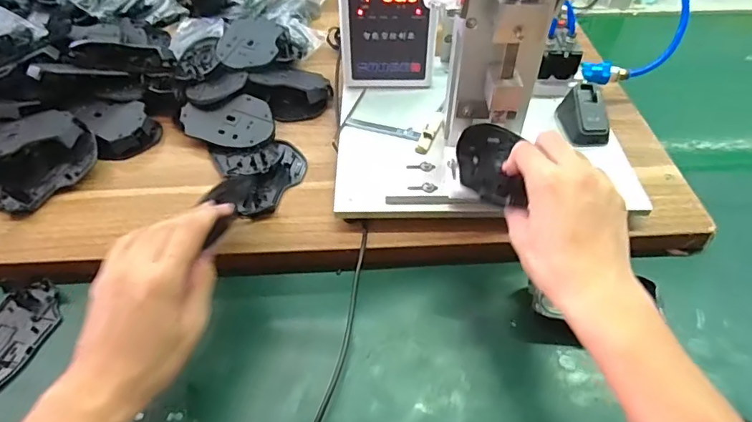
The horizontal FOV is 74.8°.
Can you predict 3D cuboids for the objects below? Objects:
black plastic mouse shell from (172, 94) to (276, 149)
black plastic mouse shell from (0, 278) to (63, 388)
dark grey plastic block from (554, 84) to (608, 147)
[{"bbox_3d":[-0.172,-0.104,0.577,0.113,0.028,0.072,13,50,11],"label":"black plastic mouse shell"},{"bbox_3d":[-0.325,0.113,0.429,0.060,0.011,0.113,19,51,16],"label":"black plastic mouse shell"},{"bbox_3d":[0.228,-0.106,0.539,0.042,0.036,0.067,-2,49,-1],"label":"dark grey plastic block"}]

